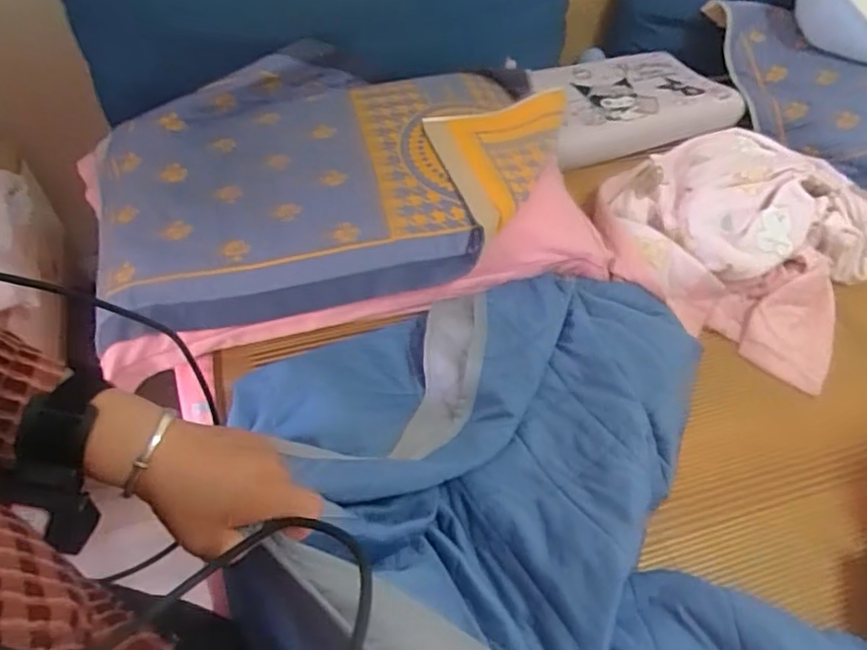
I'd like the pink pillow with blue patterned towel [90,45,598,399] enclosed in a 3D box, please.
[{"bbox_3d":[-0.142,-0.208,0.896,0.676,0.136,0.431,-14,56,-14],"label":"pink pillow with blue patterned towel"}]

